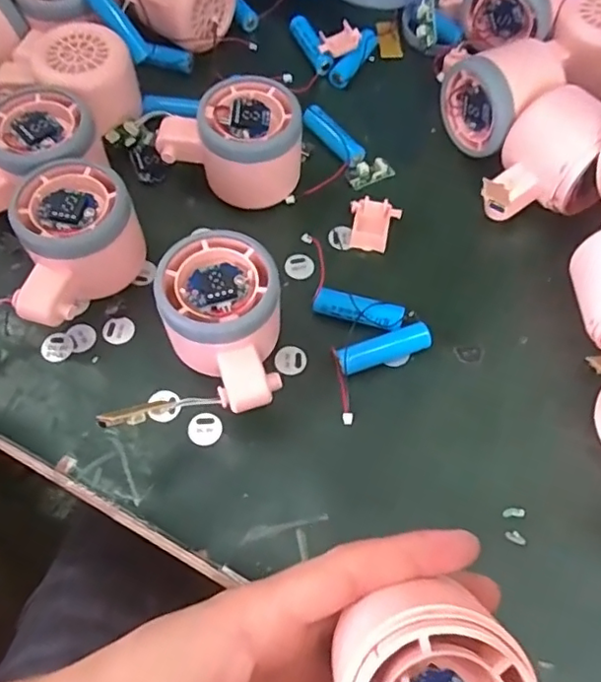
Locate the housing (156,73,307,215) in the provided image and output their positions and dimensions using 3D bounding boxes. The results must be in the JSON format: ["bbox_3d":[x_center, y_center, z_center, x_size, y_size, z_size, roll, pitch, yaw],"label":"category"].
[{"bbox_3d":[-0.040,-0.114,0.344,0.075,0.047,0.073,24,66,11],"label":"housing"}]

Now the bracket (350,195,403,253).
[{"bbox_3d":[0.044,-0.070,0.346,0.029,0.012,0.033,10,65,4],"label":"bracket"}]

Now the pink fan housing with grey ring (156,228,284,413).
[{"bbox_3d":[-0.039,-0.005,0.289,0.059,0.051,0.082,1,64,0],"label":"pink fan housing with grey ring"}]

